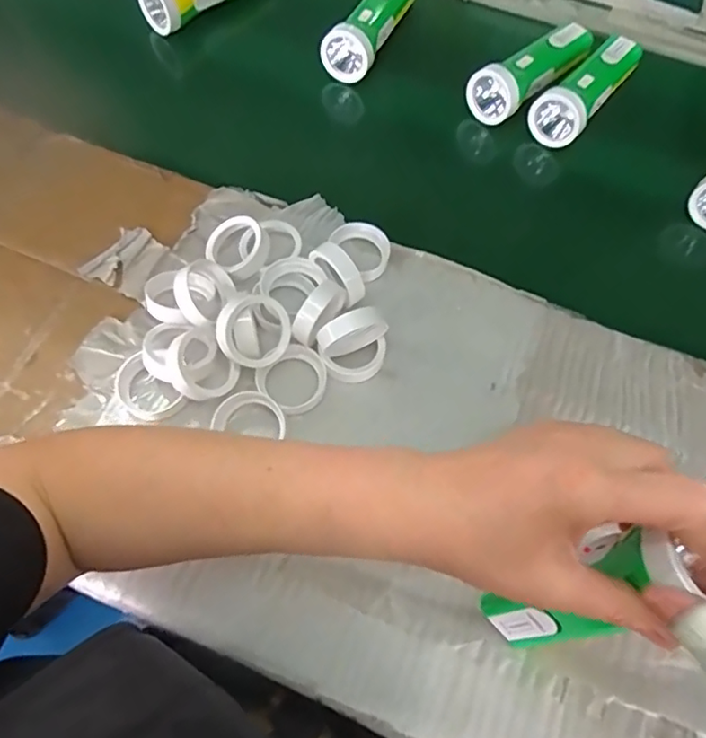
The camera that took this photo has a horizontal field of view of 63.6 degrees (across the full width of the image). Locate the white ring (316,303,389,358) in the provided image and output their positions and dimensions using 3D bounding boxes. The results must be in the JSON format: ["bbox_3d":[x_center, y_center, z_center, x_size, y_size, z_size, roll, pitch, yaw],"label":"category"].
[{"bbox_3d":[0.000,-0.027,0.426,0.055,0.058,0.017,-27,68,-16],"label":"white ring"}]

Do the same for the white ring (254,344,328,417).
[{"bbox_3d":[-0.044,0.009,0.430,0.050,0.019,0.045,-31,69,-17],"label":"white ring"}]

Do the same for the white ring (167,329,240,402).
[{"bbox_3d":[-0.112,-0.002,0.419,0.046,0.016,0.051,-37,103,-28],"label":"white ring"}]

